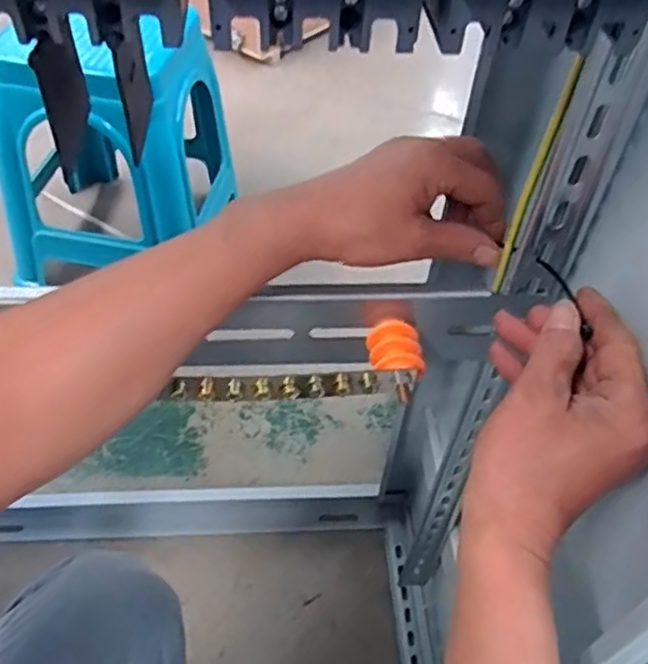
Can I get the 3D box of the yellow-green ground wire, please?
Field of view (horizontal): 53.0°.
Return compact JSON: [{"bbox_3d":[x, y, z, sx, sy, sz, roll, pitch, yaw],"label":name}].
[{"bbox_3d":[0.119,-0.082,0.377,0.008,0.155,0.006,30,52,20],"label":"yellow-green ground wire"}]

